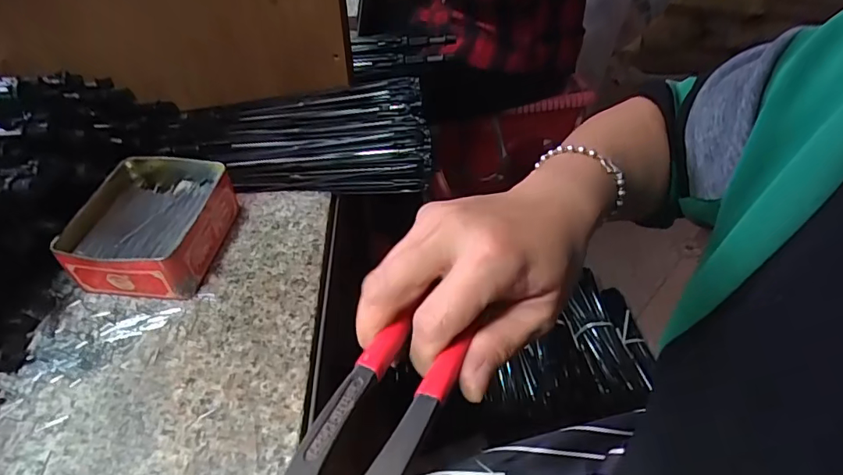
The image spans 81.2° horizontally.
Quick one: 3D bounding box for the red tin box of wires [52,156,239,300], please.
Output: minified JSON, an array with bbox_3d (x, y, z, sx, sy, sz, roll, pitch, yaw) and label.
[{"bbox_3d":[-0.220,-0.010,0.412,0.098,0.051,0.122,2,46,3],"label":"red tin box of wires"}]

